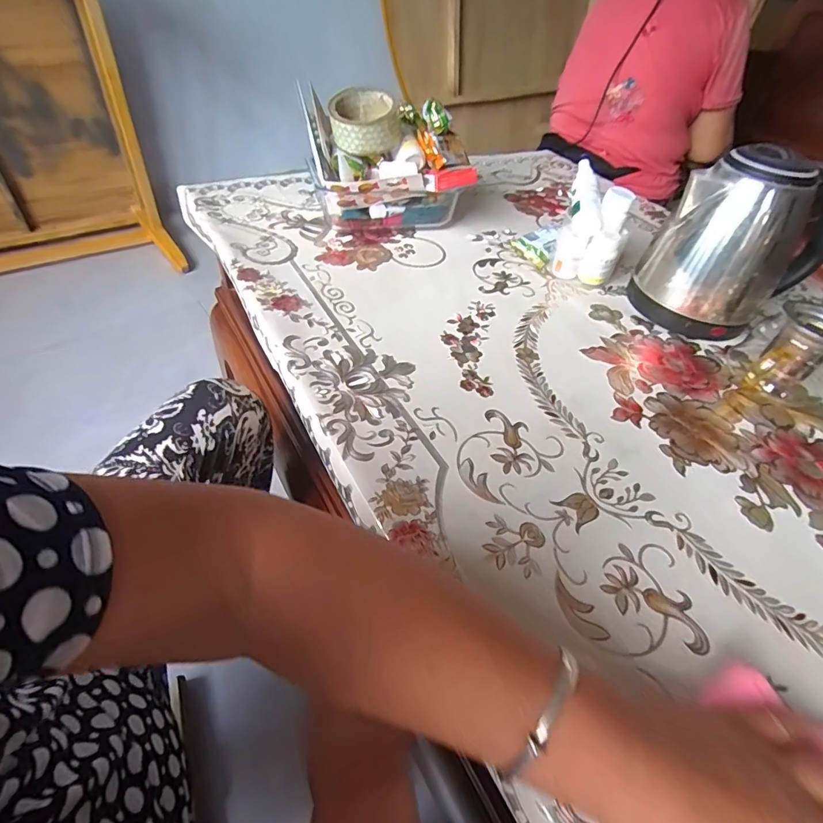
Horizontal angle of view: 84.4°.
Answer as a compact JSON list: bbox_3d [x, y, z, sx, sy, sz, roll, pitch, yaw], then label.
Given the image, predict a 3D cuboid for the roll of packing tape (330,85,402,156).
[{"bbox_3d":[-0.059,-0.376,0.589,0.090,0.056,0.086,2,47,-6],"label":"roll of packing tape"}]

